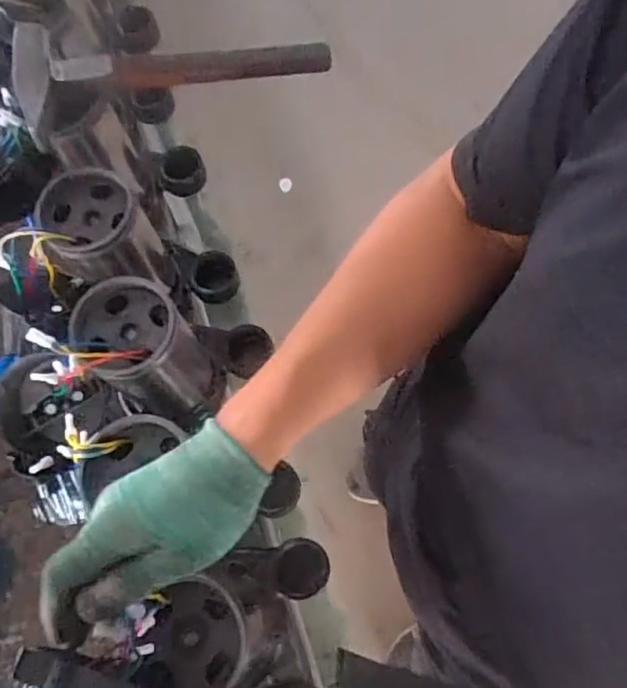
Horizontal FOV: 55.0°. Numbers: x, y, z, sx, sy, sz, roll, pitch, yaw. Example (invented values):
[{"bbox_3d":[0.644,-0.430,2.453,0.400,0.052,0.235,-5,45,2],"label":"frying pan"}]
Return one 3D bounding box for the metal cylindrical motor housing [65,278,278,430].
[{"bbox_3d":[-0.127,0.000,0.591,0.156,0.171,0.105,-18,69,-5],"label":"metal cylindrical motor housing"}]

